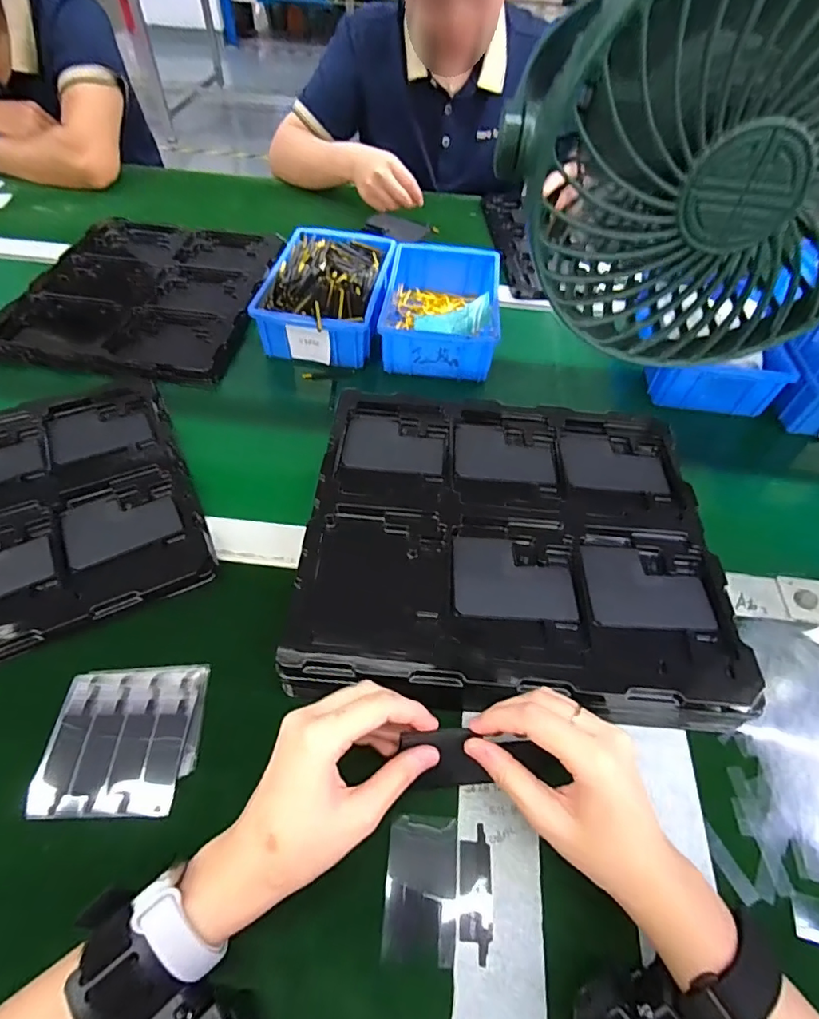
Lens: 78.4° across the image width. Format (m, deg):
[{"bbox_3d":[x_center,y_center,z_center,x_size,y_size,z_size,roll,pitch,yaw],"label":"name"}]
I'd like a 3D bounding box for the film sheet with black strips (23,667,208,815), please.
[{"bbox_3d":[-0.191,0.152,0.337,0.094,0.005,0.093,0,54,-3],"label":"film sheet with black strips"}]

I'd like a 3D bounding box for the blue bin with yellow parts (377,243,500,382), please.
[{"bbox_3d":[0.037,-0.249,0.631,0.132,0.063,0.209,7,54,0],"label":"blue bin with yellow parts"}]

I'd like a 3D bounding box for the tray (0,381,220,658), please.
[{"bbox_3d":[-0.357,0.011,0.432,0.314,0.021,0.273,-19,56,-20],"label":"tray"}]

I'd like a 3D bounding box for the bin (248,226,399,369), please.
[{"bbox_3d":[-0.096,-0.272,0.627,0.139,0.069,0.213,9,54,2],"label":"bin"}]

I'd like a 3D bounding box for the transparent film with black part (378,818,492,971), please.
[{"bbox_3d":[0.018,0.227,0.302,0.063,0.004,0.069,4,54,0],"label":"transparent film with black part"}]

